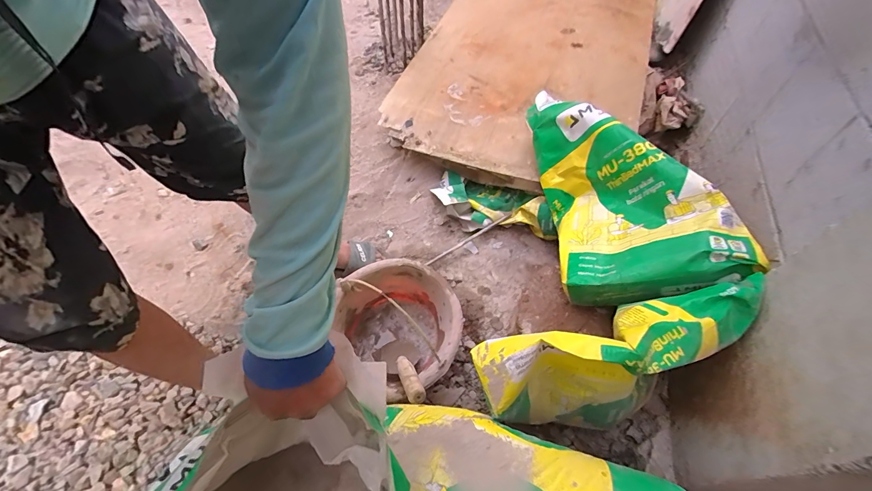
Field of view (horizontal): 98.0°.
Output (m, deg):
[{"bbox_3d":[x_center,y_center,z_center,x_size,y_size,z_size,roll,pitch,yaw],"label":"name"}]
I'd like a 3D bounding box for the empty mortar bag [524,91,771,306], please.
[{"bbox_3d":[0.441,-0.142,0.927,0.336,0.207,0.581,0,55,-1],"label":"empty mortar bag"}]

